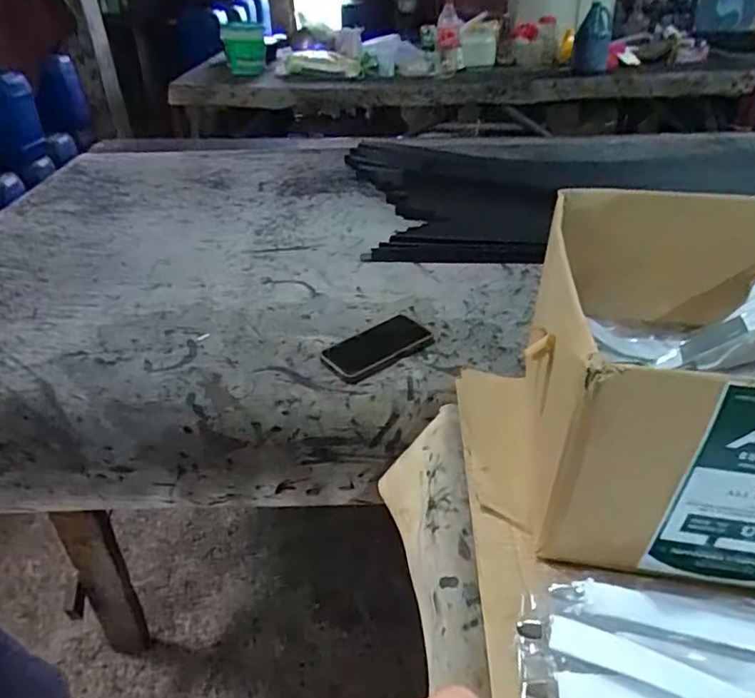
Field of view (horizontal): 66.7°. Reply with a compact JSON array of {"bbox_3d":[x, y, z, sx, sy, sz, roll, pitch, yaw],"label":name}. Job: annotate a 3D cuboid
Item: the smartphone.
[{"bbox_3d":[0.002,-0.006,0.846,0.172,0.012,0.092,-27,42,-31],"label":"smartphone"}]

